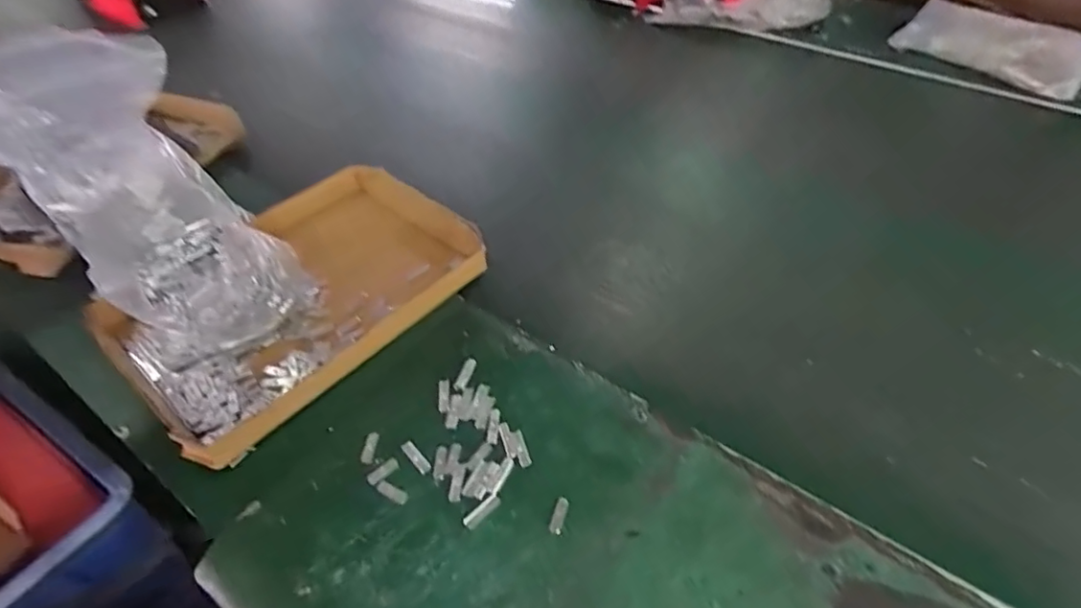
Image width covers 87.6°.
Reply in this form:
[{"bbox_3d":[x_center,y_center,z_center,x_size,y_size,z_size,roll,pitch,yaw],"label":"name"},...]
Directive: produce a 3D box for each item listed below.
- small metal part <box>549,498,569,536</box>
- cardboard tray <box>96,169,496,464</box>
[{"bbox_3d":[0.014,0.158,0.424,0.009,0.004,0.028,13,50,14],"label":"small metal part"},{"bbox_3d":[-0.237,-0.016,0.569,0.232,0.044,0.327,31,57,27],"label":"cardboard tray"}]

